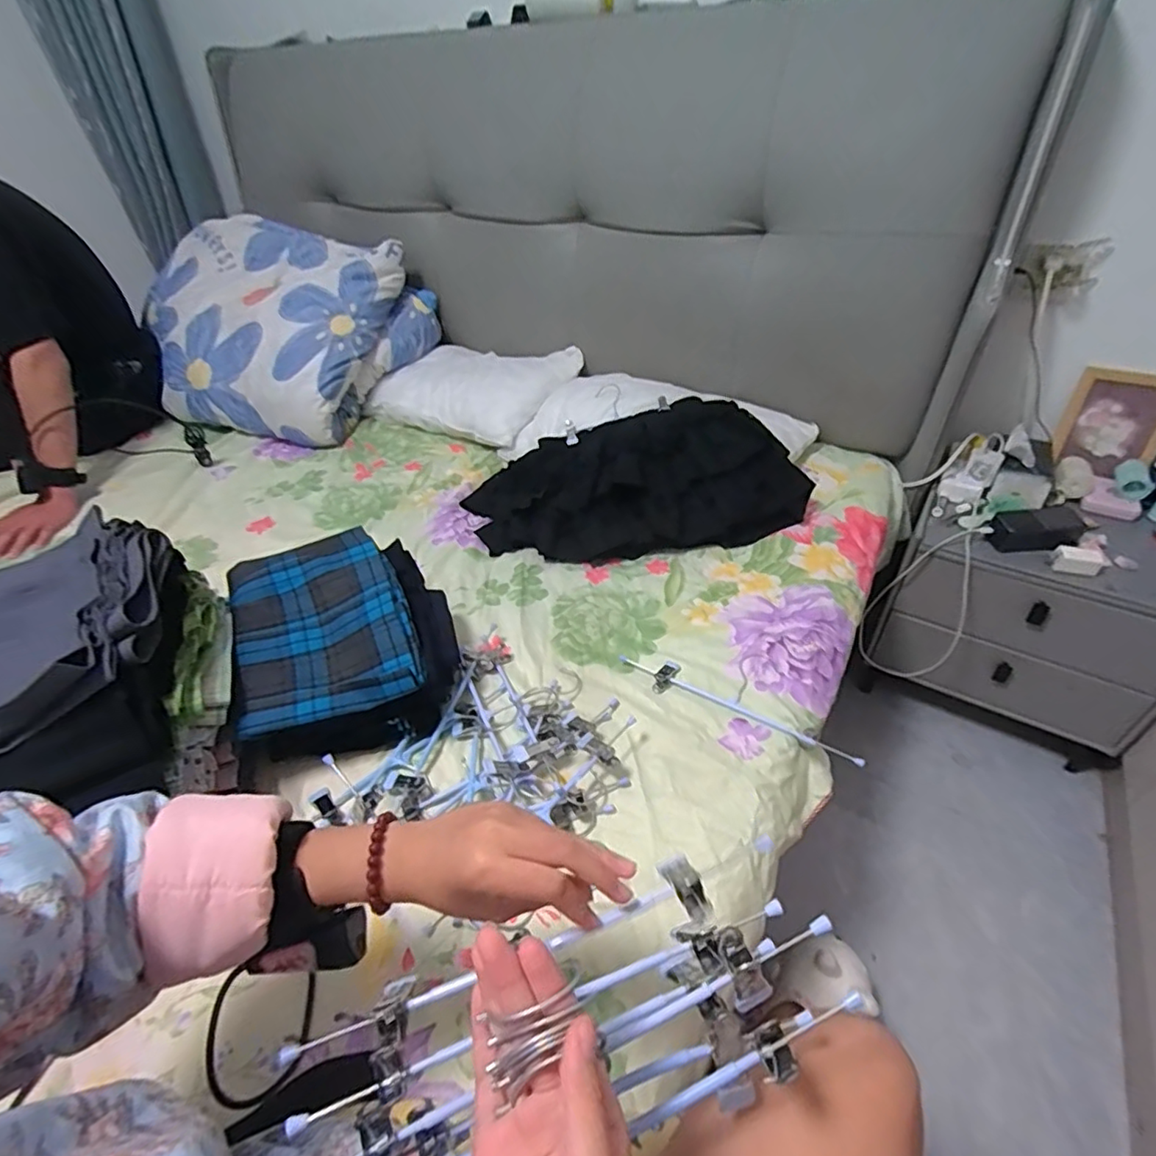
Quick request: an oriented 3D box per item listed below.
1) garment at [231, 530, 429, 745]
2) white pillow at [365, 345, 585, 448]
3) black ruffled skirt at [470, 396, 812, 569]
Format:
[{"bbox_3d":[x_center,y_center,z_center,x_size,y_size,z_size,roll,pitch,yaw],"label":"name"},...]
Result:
[{"bbox_3d":[-0.309,0.047,0.714,0.190,0.046,0.285,-17,43,-16],"label":"garment"},{"bbox_3d":[-0.228,-0.413,1.325,0.408,0.125,0.279,21,46,25],"label":"white pillow"},{"bbox_3d":[0.094,-0.185,1.009,0.536,0.164,0.286,-4,41,-2],"label":"black ruffled skirt"}]

